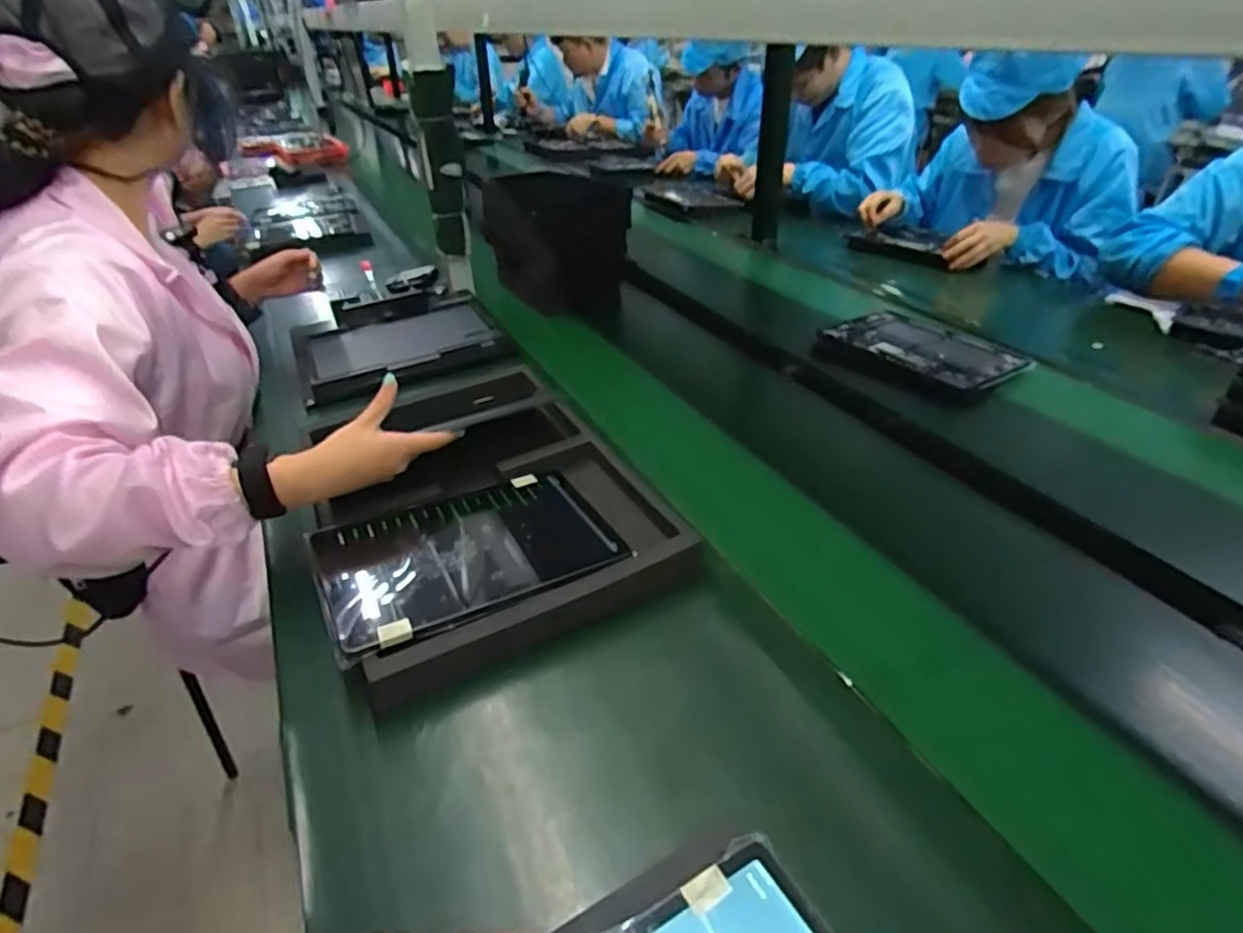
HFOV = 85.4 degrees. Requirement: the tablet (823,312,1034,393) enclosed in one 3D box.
[{"bbox_3d":[0.454,-0.179,0.999,0.174,0.014,0.254,-24,39,-29],"label":"tablet"}]

